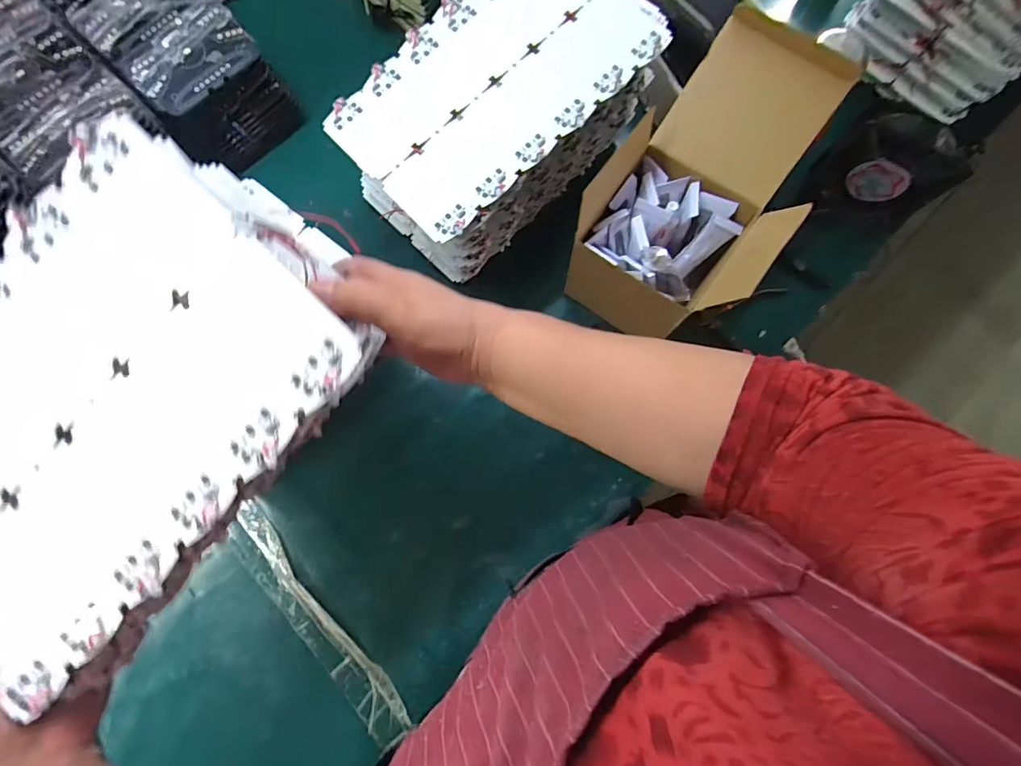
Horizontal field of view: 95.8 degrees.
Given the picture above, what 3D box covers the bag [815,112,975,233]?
[{"bbox_3d":[0.438,-0.247,0.539,0.112,0.111,0.075,8,81,2],"label":"bag"}]

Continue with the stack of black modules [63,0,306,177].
[{"bbox_3d":[-0.413,-0.415,0.582,0.145,0.115,0.254,-41,83,-6],"label":"stack of black modules"}]

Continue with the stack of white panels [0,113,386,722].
[{"bbox_3d":[-0.234,0.016,0.281,0.194,0.056,0.309,45,96,0],"label":"stack of white panels"}]

